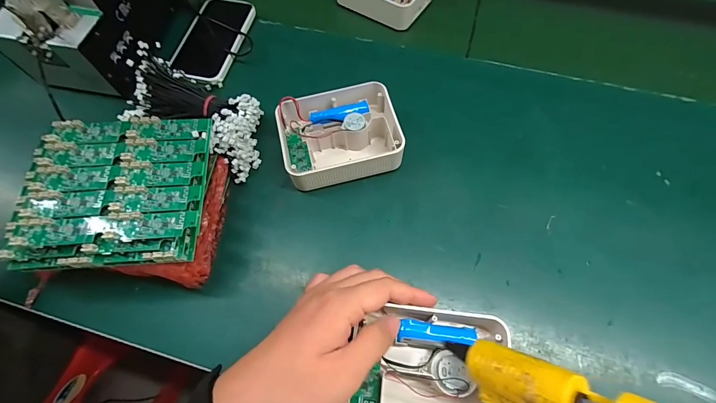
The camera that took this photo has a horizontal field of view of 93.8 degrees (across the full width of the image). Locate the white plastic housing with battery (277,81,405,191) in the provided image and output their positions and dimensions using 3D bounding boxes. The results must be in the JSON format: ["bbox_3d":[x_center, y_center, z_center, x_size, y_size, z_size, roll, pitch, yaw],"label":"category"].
[{"bbox_3d":[-0.021,-0.072,0.377,0.126,0.044,0.097,-13,67,-5],"label":"white plastic housing with battery"}]

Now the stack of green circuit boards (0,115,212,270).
[{"bbox_3d":[-0.211,-0.013,0.297,0.147,0.028,0.131,-3,66,-1],"label":"stack of green circuit boards"}]

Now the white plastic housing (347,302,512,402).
[{"bbox_3d":[0.061,0.143,0.278,0.120,0.043,0.103,8,67,4],"label":"white plastic housing"}]

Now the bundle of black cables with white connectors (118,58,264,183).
[{"bbox_3d":[-0.179,-0.100,0.378,0.158,0.067,0.090,25,69,11],"label":"bundle of black cables with white connectors"}]

